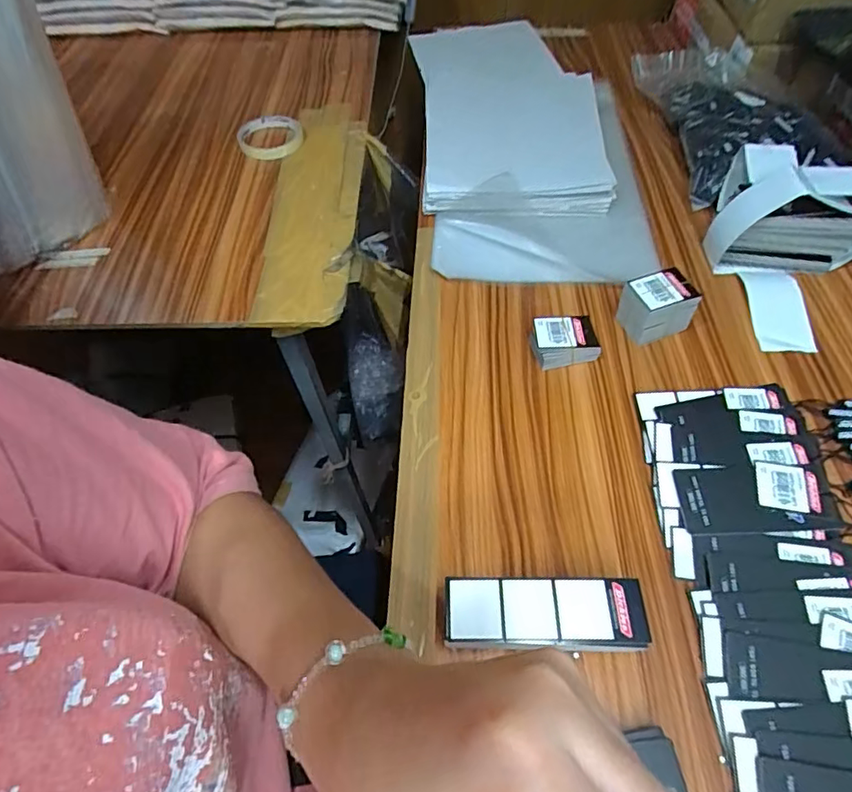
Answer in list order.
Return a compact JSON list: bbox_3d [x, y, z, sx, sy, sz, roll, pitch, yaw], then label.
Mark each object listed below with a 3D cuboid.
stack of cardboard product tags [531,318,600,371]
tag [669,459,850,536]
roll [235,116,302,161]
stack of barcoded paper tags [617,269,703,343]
[{"bbox_3d":[0.123,-0.048,0.462,0.052,0.028,0.039,-2,55,1],"label":"stack of cardboard product tags"},{"bbox_3d":[0.243,0.075,0.379,0.110,0.008,0.049,-4,60,4],"label":"tag"},{"bbox_3d":[-0.206,-0.339,0.682,0.082,0.023,0.082,-1,55,2],"label":"roll"},{"bbox_3d":[0.205,-0.079,0.465,0.059,0.054,0.040,-15,56,-8],"label":"stack of barcoded paper tags"}]

